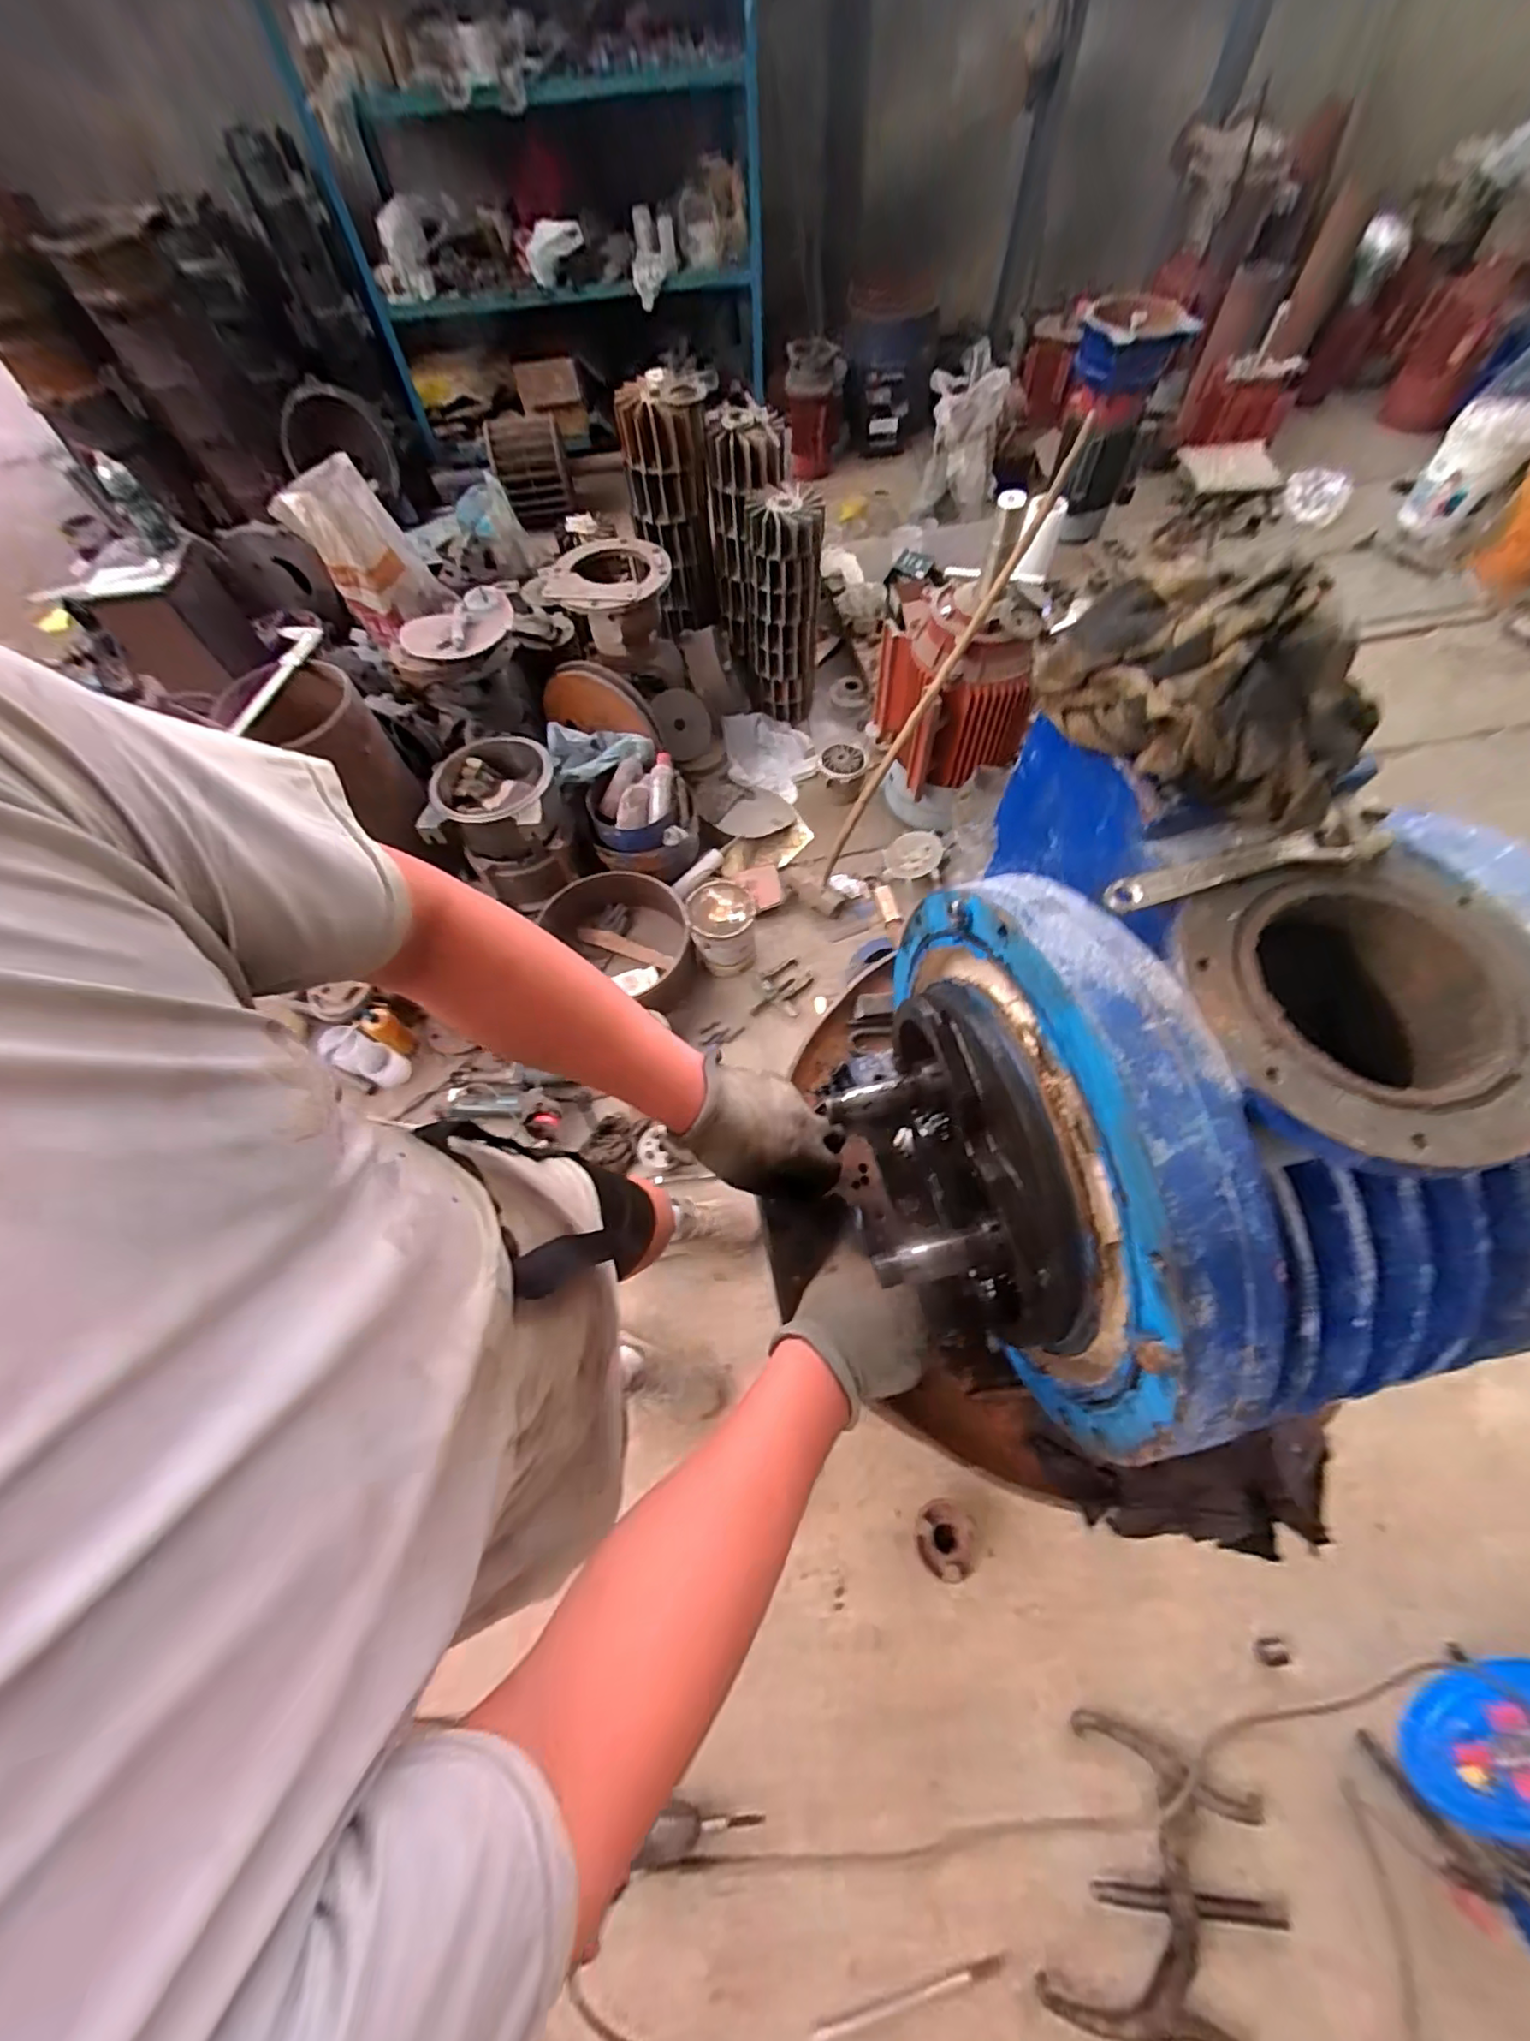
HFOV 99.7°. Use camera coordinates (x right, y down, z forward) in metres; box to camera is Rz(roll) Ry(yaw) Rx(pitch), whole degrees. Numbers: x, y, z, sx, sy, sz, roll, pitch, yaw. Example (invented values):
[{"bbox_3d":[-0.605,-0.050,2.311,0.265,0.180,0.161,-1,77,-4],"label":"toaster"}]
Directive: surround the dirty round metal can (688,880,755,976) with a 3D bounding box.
[{"bbox_3d":[-0.108,-0.241,1.681,0.168,0.183,0.180,-1,62,1],"label":"dirty round metal can"}]

